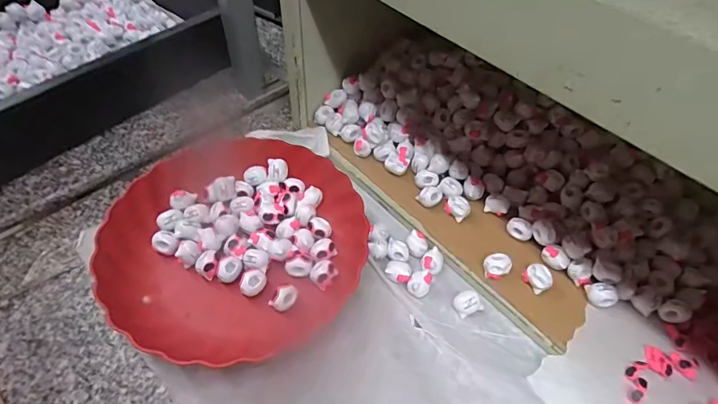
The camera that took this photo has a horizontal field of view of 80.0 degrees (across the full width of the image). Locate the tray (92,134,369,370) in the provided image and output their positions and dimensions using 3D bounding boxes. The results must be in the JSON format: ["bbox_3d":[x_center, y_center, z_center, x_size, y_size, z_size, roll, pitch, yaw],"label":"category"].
[{"bbox_3d":[-0.115,0.035,0.425,0.233,0.046,0.231,9,52,4],"label":"tray"}]

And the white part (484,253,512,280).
[{"bbox_3d":[0.134,0.064,0.418,0.023,0.024,0.020,31,57,20],"label":"white part"}]

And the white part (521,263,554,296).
[{"bbox_3d":[0.171,0.072,0.410,0.019,0.018,0.026,-31,60,-25],"label":"white part"}]

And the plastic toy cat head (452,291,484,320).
[{"bbox_3d":[0.103,0.095,0.407,0.022,0.017,0.023,-18,55,-17],"label":"plastic toy cat head"}]

